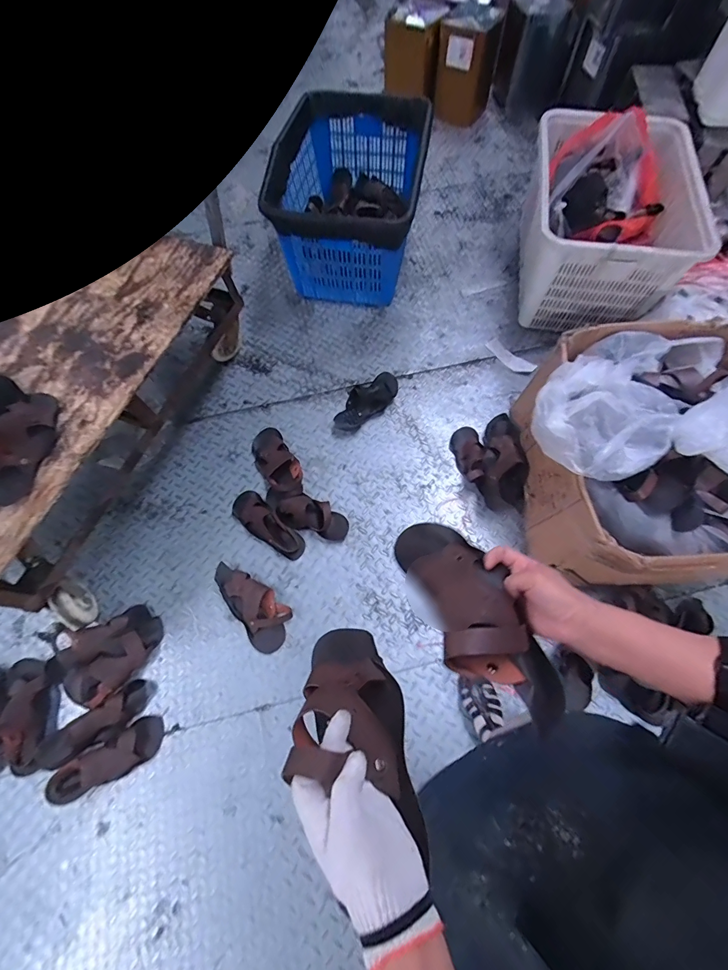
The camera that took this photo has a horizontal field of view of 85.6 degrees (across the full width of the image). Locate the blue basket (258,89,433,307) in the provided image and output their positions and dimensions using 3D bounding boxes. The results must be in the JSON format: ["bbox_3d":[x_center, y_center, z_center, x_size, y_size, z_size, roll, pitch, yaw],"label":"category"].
[{"bbox_3d":[-0.051,-1.071,1.500,0.490,0.358,0.644,9,69,5],"label":"blue basket"}]

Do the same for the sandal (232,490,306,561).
[{"bbox_3d":[-0.299,0.118,1.190,0.281,0.058,0.098,42,75,15],"label":"sandal"}]

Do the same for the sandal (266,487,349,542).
[{"bbox_3d":[-0.180,0.078,1.189,0.274,0.083,0.106,23,71,10],"label":"sandal"}]

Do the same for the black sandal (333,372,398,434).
[{"bbox_3d":[0.007,-0.286,1.342,0.279,0.074,0.113,-38,73,-13],"label":"black sandal"}]

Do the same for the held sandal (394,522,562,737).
[{"bbox_3d":[0.112,0.132,0.440,0.104,0.069,0.249,-25,44,-9],"label":"held sandal"}]

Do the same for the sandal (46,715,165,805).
[{"bbox_3d":[-0.633,0.685,0.968,0.277,0.053,0.091,-31,71,-11],"label":"sandal"}]

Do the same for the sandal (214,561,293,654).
[{"bbox_3d":[-0.311,0.323,1.106,0.134,0.057,0.287,-34,72,-12],"label":"sandal"}]

